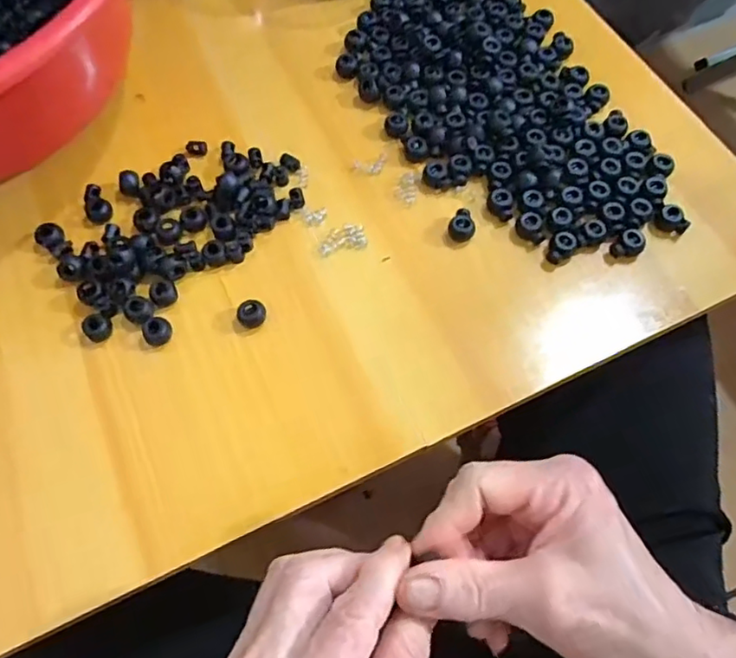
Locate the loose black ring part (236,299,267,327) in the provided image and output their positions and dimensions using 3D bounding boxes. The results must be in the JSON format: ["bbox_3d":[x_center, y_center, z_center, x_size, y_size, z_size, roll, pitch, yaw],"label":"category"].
[{"bbox_3d":[-0.074,-0.009,0.367,0.017,0.011,0.019,-17,67,-7],"label":"loose black ring part"}]

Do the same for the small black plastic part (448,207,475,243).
[{"bbox_3d":[0.064,-0.069,0.389,0.017,0.010,0.021,26,69,11],"label":"small black plastic part"}]

